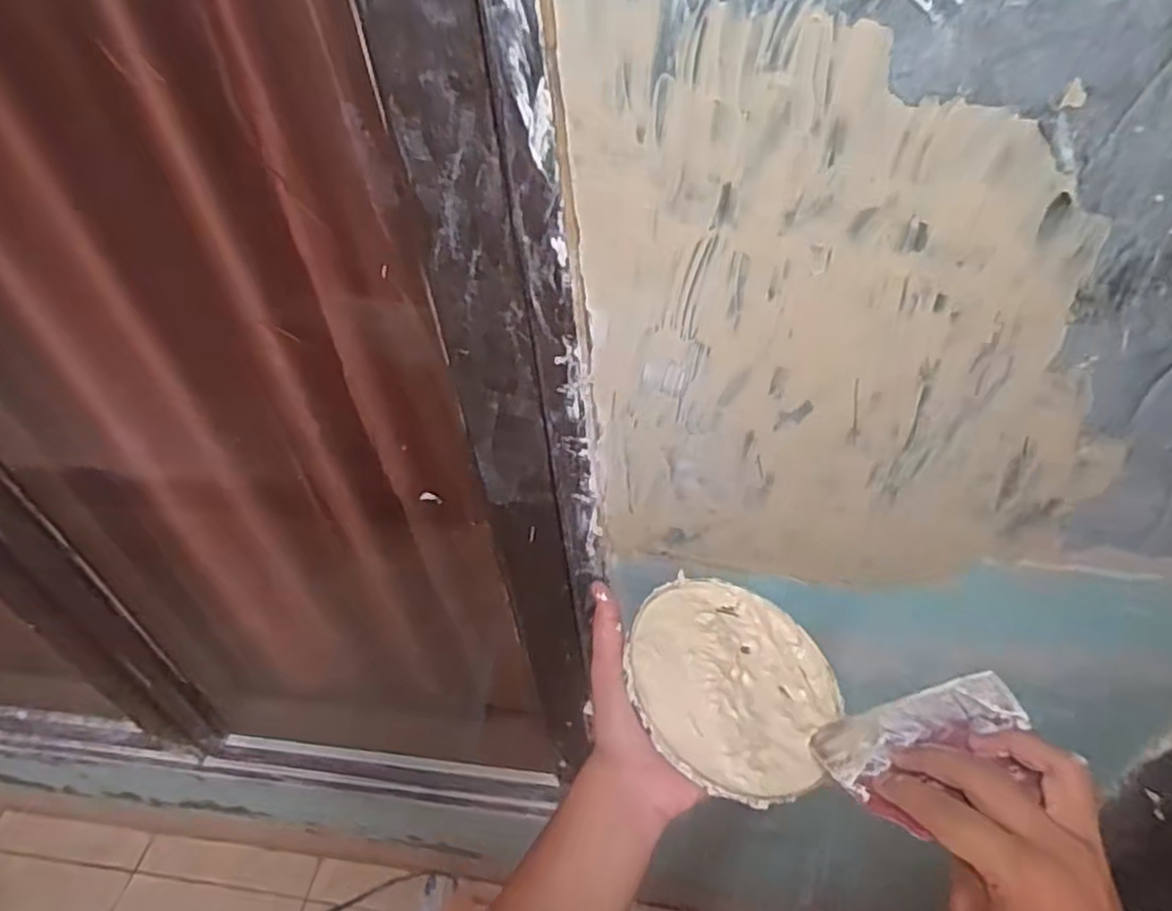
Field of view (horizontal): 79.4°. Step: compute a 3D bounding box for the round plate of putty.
[{"bbox_3d":[0.095,0.147,0.463,0.139,0.012,0.147,15,40,-13],"label":"round plate of putty"}]

